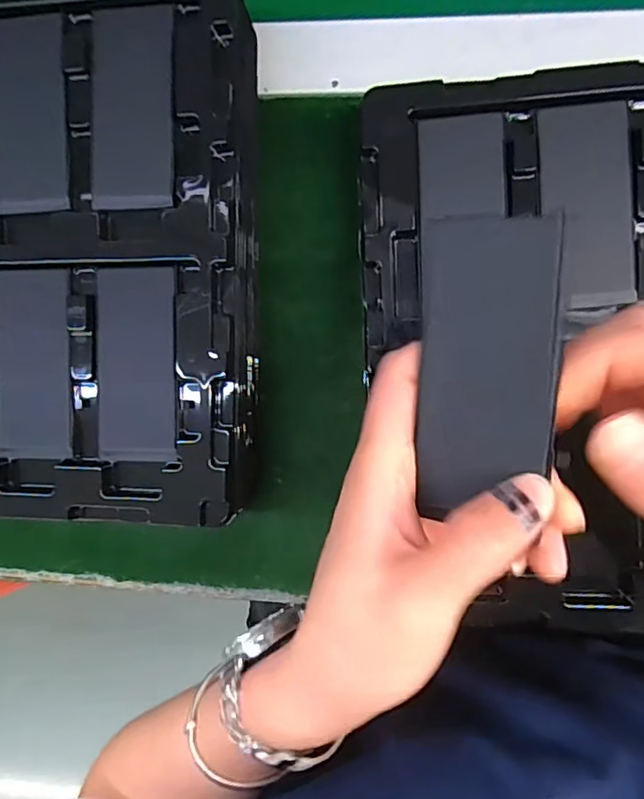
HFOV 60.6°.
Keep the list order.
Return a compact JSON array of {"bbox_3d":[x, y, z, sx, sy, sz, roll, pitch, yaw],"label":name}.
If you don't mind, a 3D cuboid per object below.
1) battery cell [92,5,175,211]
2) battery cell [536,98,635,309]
[{"bbox_3d":[-0.095,-0.147,0.278,0.043,0.006,0.099,2,93,7],"label":"battery cell"},{"bbox_3d":[0.130,-0.095,0.269,0.042,0.004,0.098,-4,93,8],"label":"battery cell"}]

